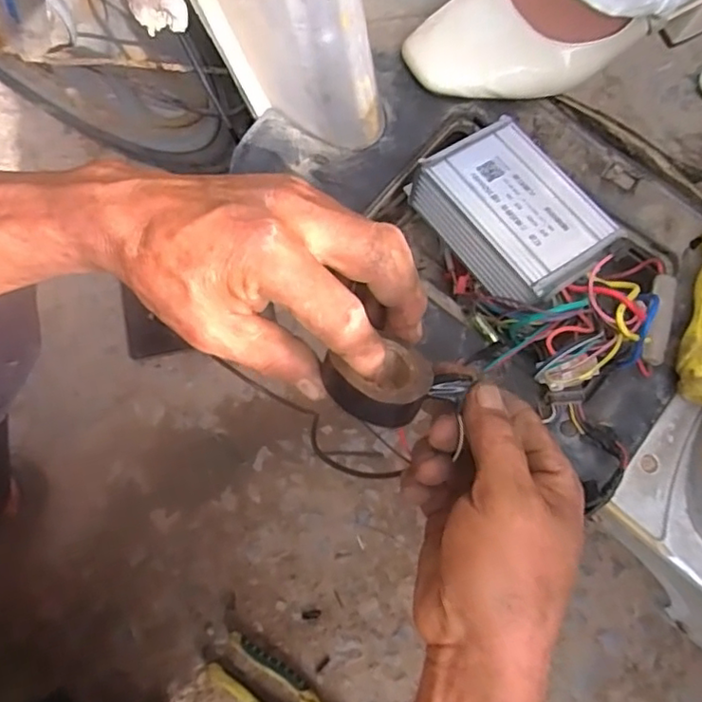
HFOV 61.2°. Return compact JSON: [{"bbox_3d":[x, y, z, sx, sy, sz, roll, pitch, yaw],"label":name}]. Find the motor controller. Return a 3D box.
[{"bbox_3d":[0.092,-0.079,0.337,0.080,0.035,0.103,-36,80,-7],"label":"motor controller"}]

